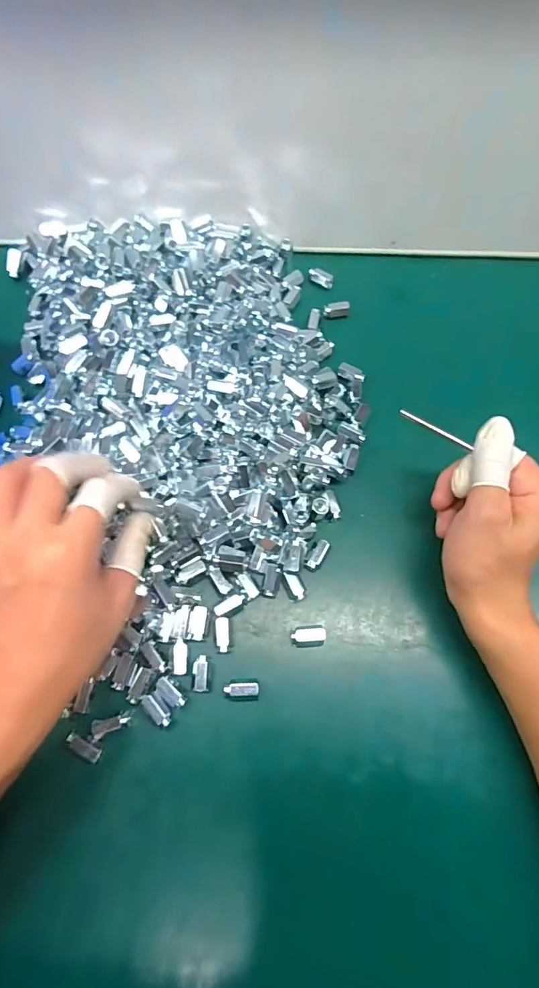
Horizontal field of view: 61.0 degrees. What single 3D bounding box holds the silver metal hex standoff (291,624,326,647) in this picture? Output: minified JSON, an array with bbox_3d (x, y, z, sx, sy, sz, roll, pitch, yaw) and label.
[{"bbox_3d":[0.025,0.093,0.299,0.022,0.013,0.013,-3,70,-1],"label":"silver metal hex standoff"}]

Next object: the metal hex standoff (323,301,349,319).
[{"bbox_3d":[0.058,-0.159,0.395,0.023,0.010,0.009,-14,71,-5],"label":"metal hex standoff"}]

